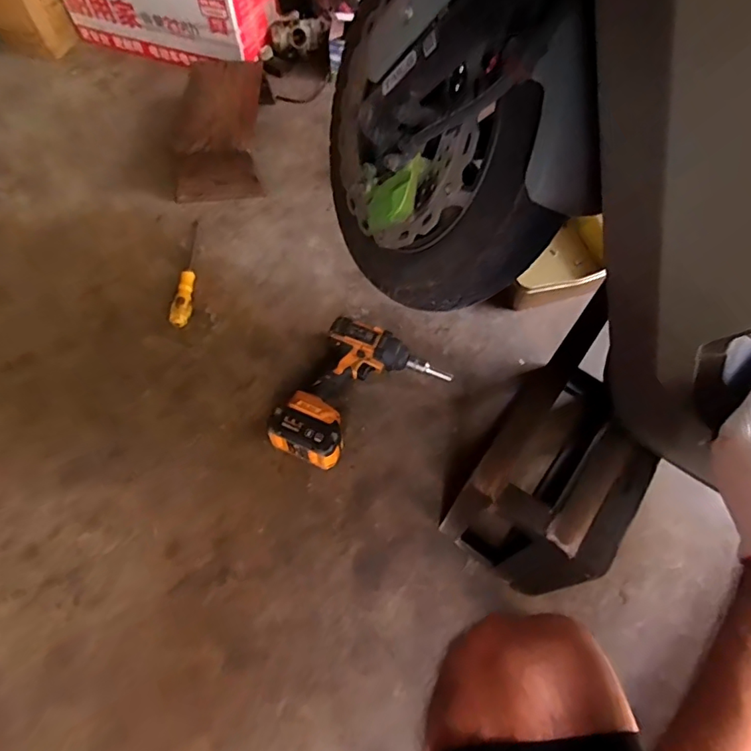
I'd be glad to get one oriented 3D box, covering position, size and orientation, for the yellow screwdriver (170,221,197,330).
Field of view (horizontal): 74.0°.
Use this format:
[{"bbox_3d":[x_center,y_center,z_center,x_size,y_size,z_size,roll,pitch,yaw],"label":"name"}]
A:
[{"bbox_3d":[-0.344,-0.201,0.924,0.030,0.025,0.264,-2,63,-1],"label":"yellow screwdriver"}]

